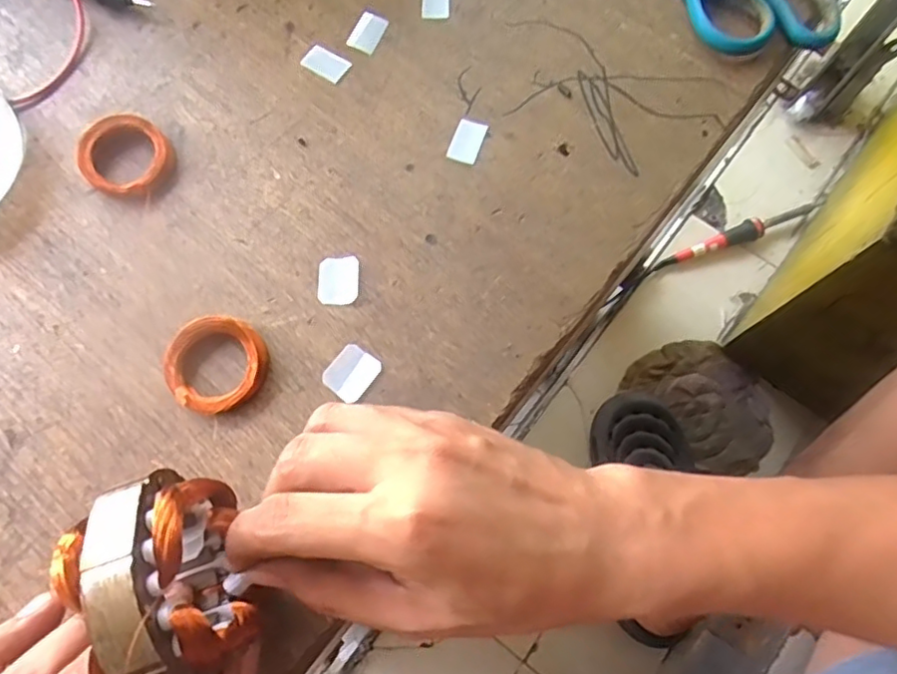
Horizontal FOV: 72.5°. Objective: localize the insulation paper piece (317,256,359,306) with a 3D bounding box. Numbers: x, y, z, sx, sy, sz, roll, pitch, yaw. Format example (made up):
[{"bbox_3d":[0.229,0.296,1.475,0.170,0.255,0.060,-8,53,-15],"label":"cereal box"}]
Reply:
[{"bbox_3d":[-0.055,-0.028,0.302,0.020,0.004,0.024,-1,73,-1],"label":"insulation paper piece"}]

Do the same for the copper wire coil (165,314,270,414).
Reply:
[{"bbox_3d":[-0.108,0.012,0.284,0.045,0.016,0.041,0,73,-1],"label":"copper wire coil"}]

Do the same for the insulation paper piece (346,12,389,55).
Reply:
[{"bbox_3d":[-0.046,-0.173,0.346,0.017,0.004,0.025,25,75,7],"label":"insulation paper piece"}]

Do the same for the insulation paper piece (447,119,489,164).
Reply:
[{"bbox_3d":[0.010,-0.105,0.326,0.016,0.004,0.025,21,74,6],"label":"insulation paper piece"}]

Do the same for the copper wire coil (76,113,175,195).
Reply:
[{"bbox_3d":[-0.167,-0.094,0.315,0.041,0.014,0.043,0,73,-1],"label":"copper wire coil"}]

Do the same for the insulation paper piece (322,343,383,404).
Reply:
[{"bbox_3d":[-0.046,0.016,0.288,0.021,0.004,0.024,37,76,10],"label":"insulation paper piece"}]

